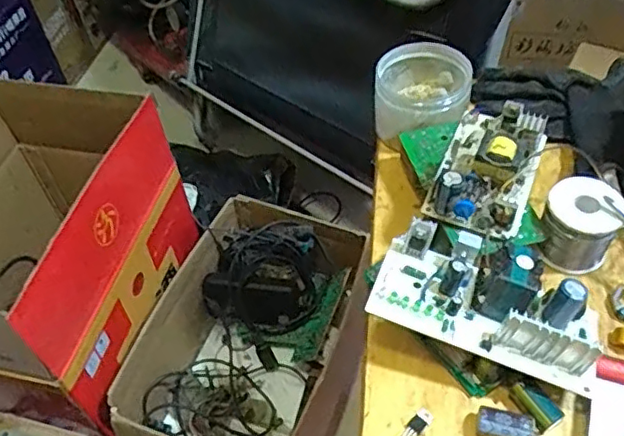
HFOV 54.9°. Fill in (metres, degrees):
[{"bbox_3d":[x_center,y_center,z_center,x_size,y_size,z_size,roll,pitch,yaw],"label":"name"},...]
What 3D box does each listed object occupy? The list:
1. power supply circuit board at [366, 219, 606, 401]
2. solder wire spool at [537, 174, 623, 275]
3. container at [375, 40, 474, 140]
[{"bbox_3d":[0.115,0.051,0.392,0.146,0.044,0.075,16,53,16],"label":"power supply circuit board"},{"bbox_3d":[0.198,0.005,0.446,0.050,0.058,0.045,25,56,22],"label":"solder wire spool"},{"bbox_3d":[0.100,-0.115,0.546,0.081,0.053,0.088,4,51,7],"label":"container"}]

